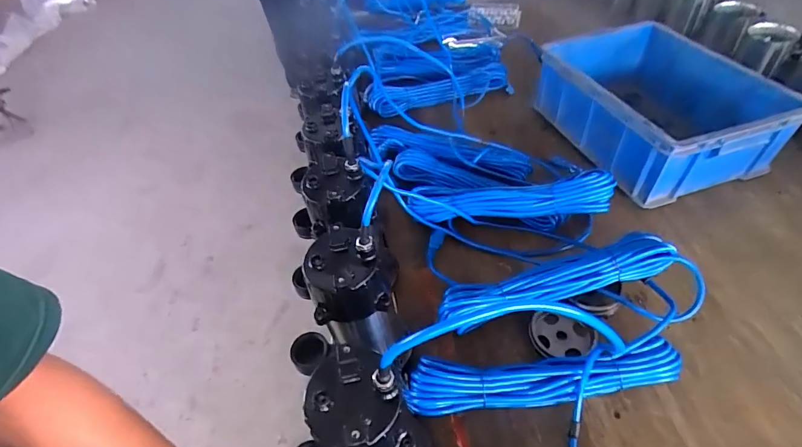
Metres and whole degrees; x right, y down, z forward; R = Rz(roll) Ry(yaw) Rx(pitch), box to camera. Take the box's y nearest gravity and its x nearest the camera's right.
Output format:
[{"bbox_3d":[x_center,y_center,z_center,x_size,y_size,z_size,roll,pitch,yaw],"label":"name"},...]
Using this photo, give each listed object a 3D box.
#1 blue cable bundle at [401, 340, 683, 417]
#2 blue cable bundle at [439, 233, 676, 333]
[{"bbox_3d":[0.182,0.195,0.536,0.346,0.043,0.073,-5,48,3],"label":"blue cable bundle"},{"bbox_3d":[0.220,0.082,0.612,0.328,0.080,0.060,-13,48,-5],"label":"blue cable bundle"}]

